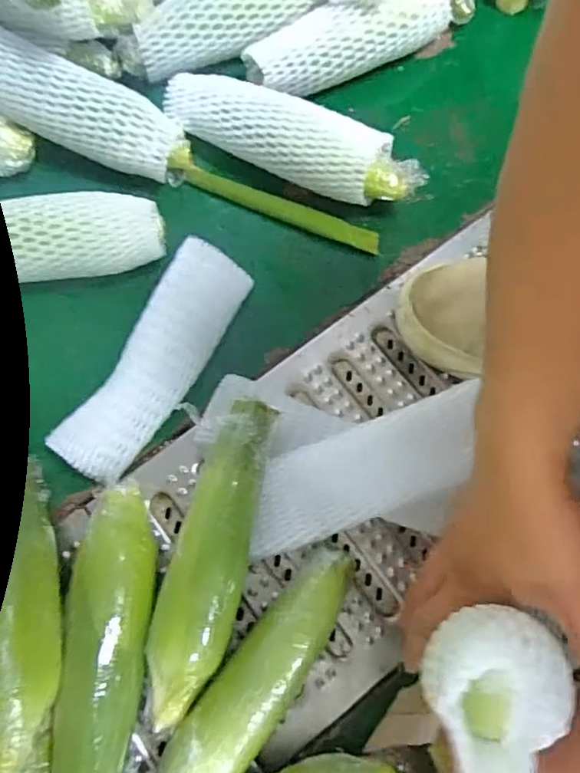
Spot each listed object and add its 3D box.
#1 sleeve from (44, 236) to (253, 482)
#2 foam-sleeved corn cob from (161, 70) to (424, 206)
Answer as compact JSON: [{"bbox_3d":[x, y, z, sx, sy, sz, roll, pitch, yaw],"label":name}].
[{"bbox_3d":[-0.110,-0.024,0.477,0.066,0.026,0.212,29,75,9],"label":"sleeve"},{"bbox_3d":[0.002,-0.228,0.522,0.240,0.057,0.058,26,75,8],"label":"foam-sleeved corn cob"}]

